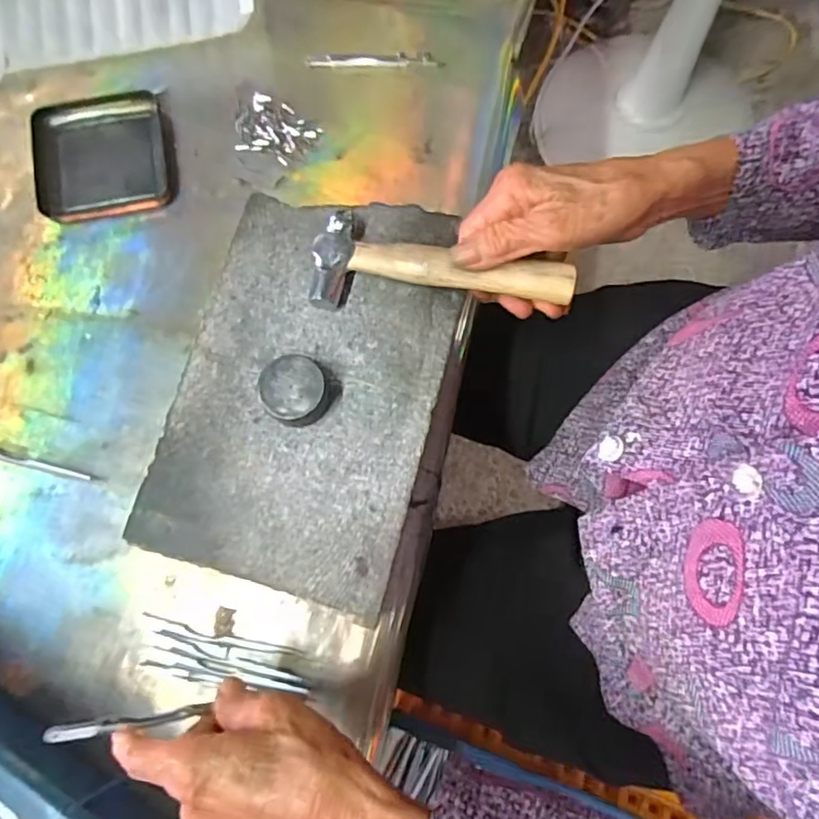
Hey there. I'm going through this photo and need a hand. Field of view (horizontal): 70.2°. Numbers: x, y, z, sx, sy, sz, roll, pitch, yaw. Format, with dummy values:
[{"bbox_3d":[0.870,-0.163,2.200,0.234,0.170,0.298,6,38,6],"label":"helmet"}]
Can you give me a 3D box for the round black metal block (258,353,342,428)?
[{"bbox_3d":[-0.065,-0.012,0.335,0.038,0.022,0.039,-1,76,3],"label":"round black metal block"}]

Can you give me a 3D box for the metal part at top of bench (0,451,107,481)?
[{"bbox_3d":[-0.260,0.035,0.396,0.111,0.007,0.008,14,77,6],"label":"metal part at top of bench"}]

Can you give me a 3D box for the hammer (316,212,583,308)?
[{"bbox_3d":[0.018,-0.083,0.342,0.150,0.015,0.057,8,77,9],"label":"hammer"}]

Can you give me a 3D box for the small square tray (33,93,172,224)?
[{"bbox_3d":[-0.238,-0.195,0.453,0.104,0.013,0.100,-8,78,-2],"label":"small square tray"}]

